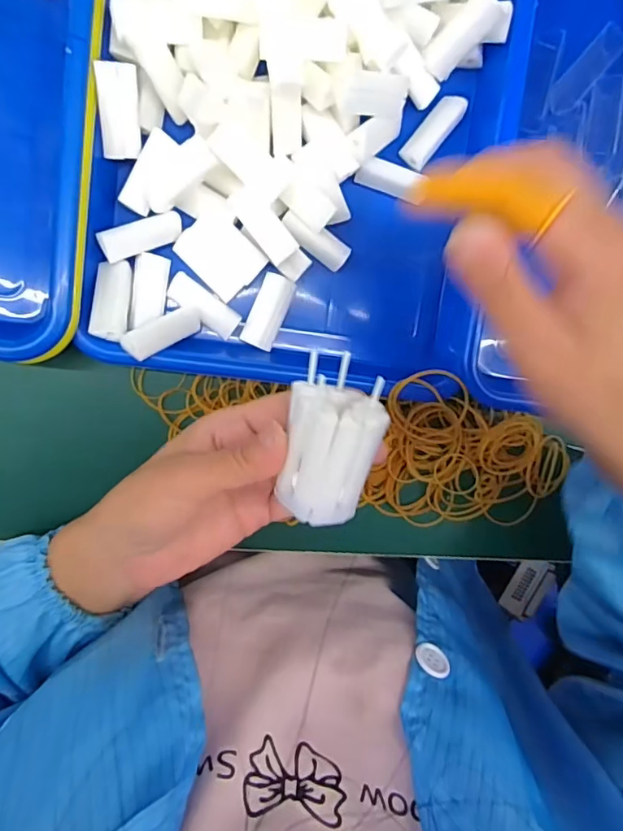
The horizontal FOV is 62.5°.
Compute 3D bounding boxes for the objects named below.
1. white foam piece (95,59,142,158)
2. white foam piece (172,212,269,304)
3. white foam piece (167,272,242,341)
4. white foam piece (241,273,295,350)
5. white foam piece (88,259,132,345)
[{"bbox_3d":[-0.104,-0.164,0.278,0.019,0.010,0.045,2,117,-8],"label":"white foam piece"},{"bbox_3d":[-0.054,-0.096,0.308,0.037,0.011,0.045,-44,100,-1],"label":"white foam piece"},{"bbox_3d":[-0.065,-0.066,0.310,0.045,0.009,0.018,38,90,-10],"label":"white foam piece"},{"bbox_3d":[-0.027,-0.064,0.318,0.021,0.009,0.045,22,93,-9],"label":"white foam piece"},{"bbox_3d":[-0.113,-0.065,0.290,0.019,0.009,0.046,5,75,-8],"label":"white foam piece"}]

